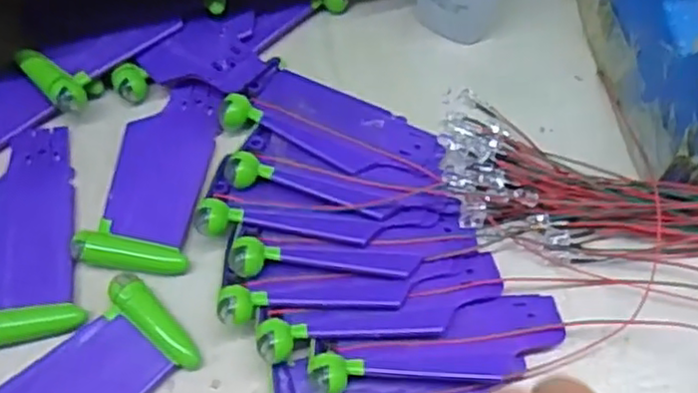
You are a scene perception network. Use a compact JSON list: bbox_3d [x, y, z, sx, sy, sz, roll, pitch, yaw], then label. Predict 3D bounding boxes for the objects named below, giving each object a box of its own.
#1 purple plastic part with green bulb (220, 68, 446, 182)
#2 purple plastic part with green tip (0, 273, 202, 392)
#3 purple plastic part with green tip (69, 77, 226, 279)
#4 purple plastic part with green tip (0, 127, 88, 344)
[{"bbox_3d":[-0.004,-0.030,0.288,0.090,0.011,0.037,21,65,11],"label":"purple plastic part with green bulb"},{"bbox_3d":[-0.099,0.070,0.237,0.088,0.008,0.039,-40,69,-18],"label":"purple plastic part with green tip"},{"bbox_3d":[-0.079,-0.011,0.281,0.040,0.008,0.086,6,63,4],"label":"purple plastic part with green tip"},{"bbox_3d":[-0.128,0.013,0.267,0.040,0.011,0.088,-14,64,-7],"label":"purple plastic part with green tip"}]

